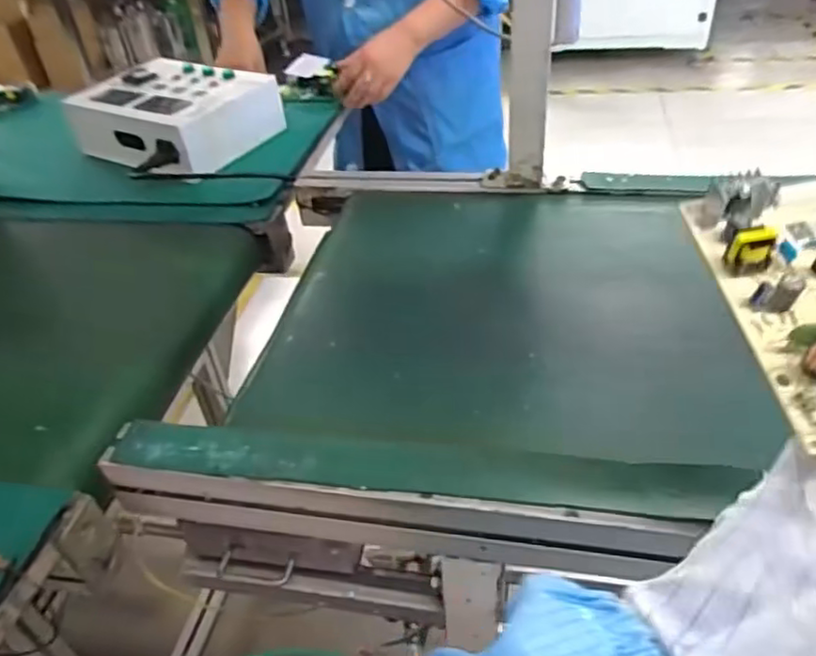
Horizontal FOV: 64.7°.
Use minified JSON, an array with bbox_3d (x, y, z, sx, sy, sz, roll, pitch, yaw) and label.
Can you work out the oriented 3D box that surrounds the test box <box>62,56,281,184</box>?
[{"bbox_3d":[-0.343,-0.312,0.942,0.254,0.085,0.202,19,46,27],"label":"test box"}]

